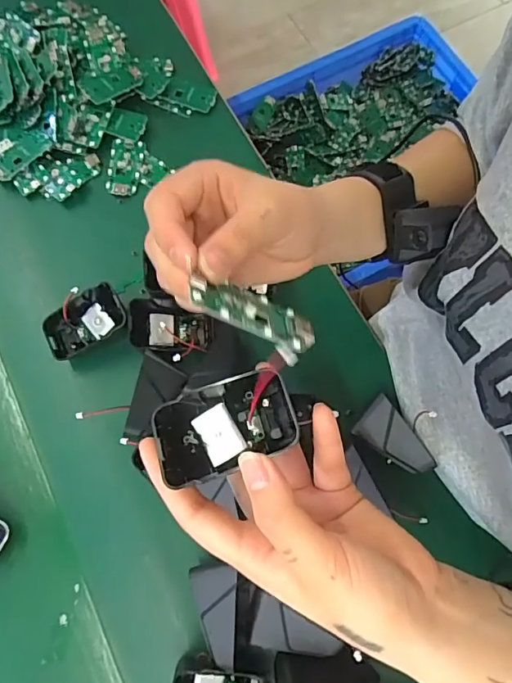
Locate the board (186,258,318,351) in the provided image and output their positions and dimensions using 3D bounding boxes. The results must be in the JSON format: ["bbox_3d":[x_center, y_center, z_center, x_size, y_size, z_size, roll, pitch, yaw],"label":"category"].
[{"bbox_3d":[-0.001,-0.014,0.221,0.062,0.005,0.032,19,34,-26],"label":"board"}]

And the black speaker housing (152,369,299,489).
[{"bbox_3d":[-0.015,0.041,0.241,0.068,0.017,0.044,-21,74,-5],"label":"black speaker housing"}]

